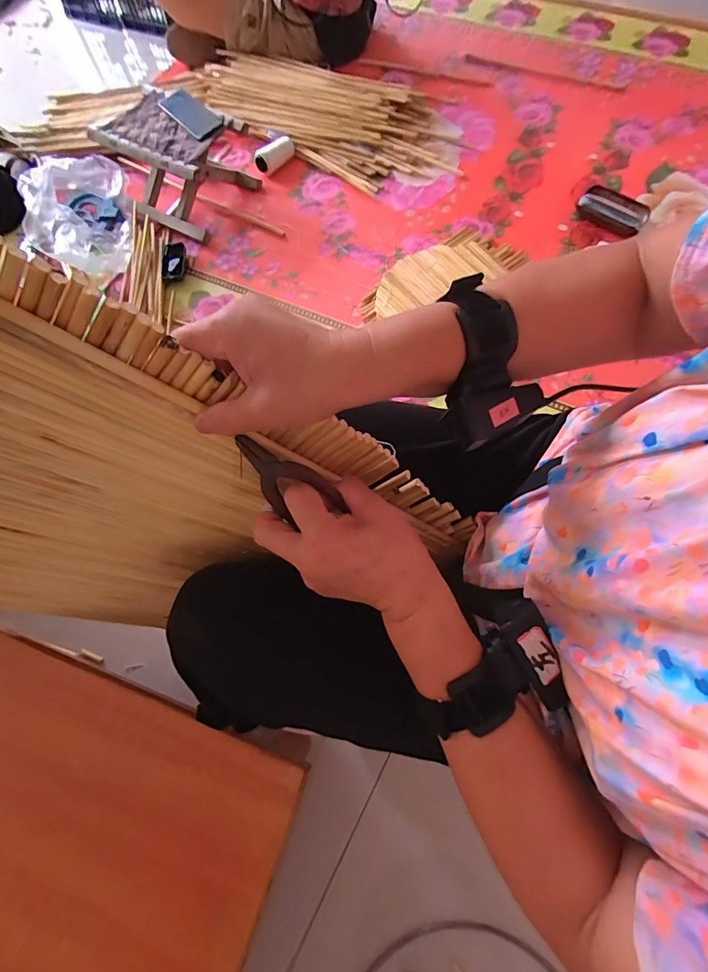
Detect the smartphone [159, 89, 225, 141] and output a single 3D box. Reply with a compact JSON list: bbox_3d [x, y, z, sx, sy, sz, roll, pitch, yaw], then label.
[{"bbox_3d":[-0.362,-0.823,0.923,0.072,0.011,0.144,-44,81,0],"label":"smartphone"}]

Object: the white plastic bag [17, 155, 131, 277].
[{"bbox_3d":[-0.617,-0.591,0.917,0.206,0.182,0.254,8,70,5],"label":"white plastic bag"}]

